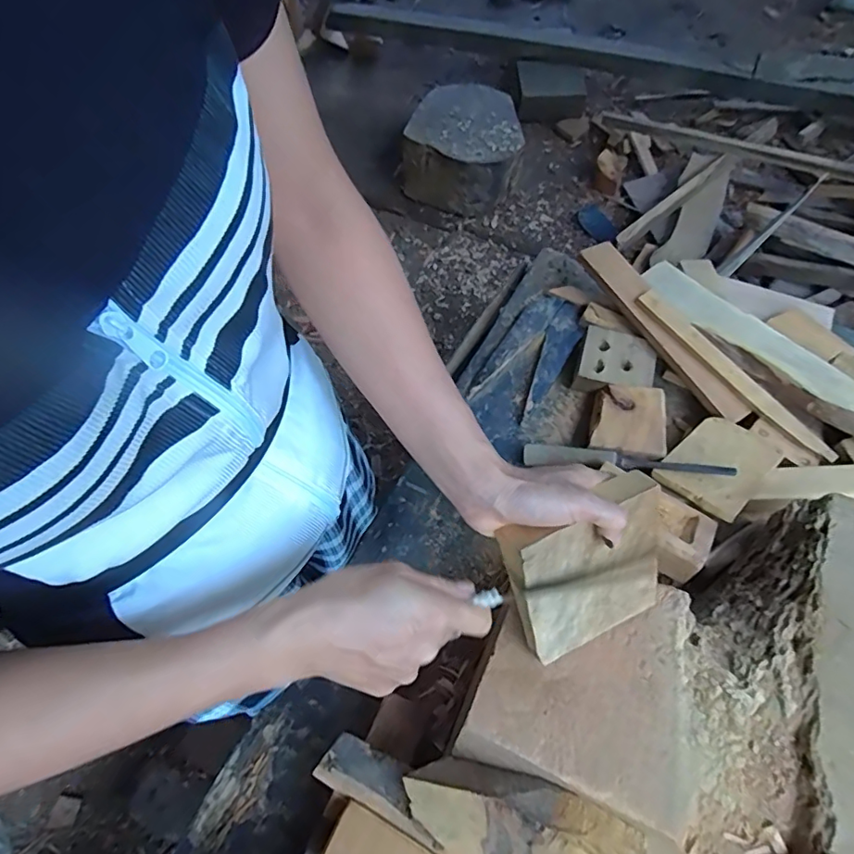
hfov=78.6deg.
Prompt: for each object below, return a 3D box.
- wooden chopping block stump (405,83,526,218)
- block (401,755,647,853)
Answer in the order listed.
[{"bbox_3d":[0.115,-0.919,1.734,0.374,0.219,0.416,3,61,5],"label":"wooden chopping block stump"},{"bbox_3d":[0.068,0.313,0.401,0.169,0.064,0.088,24,65,16],"label":"block"}]

